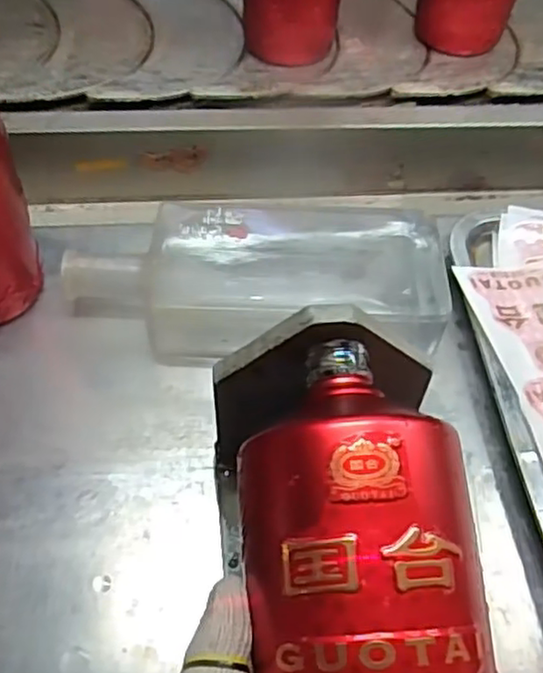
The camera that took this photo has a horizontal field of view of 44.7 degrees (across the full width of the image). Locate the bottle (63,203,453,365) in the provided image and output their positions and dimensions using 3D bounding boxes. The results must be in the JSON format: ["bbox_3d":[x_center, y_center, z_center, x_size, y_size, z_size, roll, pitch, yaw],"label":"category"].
[{"bbox_3d":[-0.013,-0.030,0.407,0.236,0.054,0.105,2,53,0],"label":"bottle"}]

